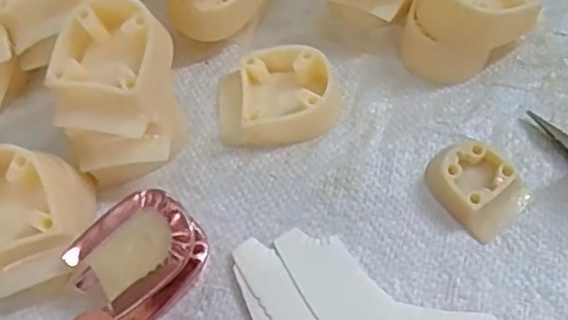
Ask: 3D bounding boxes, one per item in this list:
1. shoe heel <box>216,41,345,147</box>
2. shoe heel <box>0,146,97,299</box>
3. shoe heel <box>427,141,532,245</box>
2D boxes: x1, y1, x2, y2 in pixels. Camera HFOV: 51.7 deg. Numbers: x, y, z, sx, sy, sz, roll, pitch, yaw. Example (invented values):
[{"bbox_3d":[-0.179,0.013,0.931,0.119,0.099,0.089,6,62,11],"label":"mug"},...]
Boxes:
[{"bbox_3d":[-0.003,-0.033,0.301,0.063,0.022,0.047,-3,61,2],"label":"shoe heel"},{"bbox_3d":[-0.114,0.028,0.261,0.053,0.045,0.052,-2,61,3],"label":"shoe heel"},{"bbox_3d":[0.089,0.012,0.274,0.045,0.016,0.035,40,70,22],"label":"shoe heel"}]

